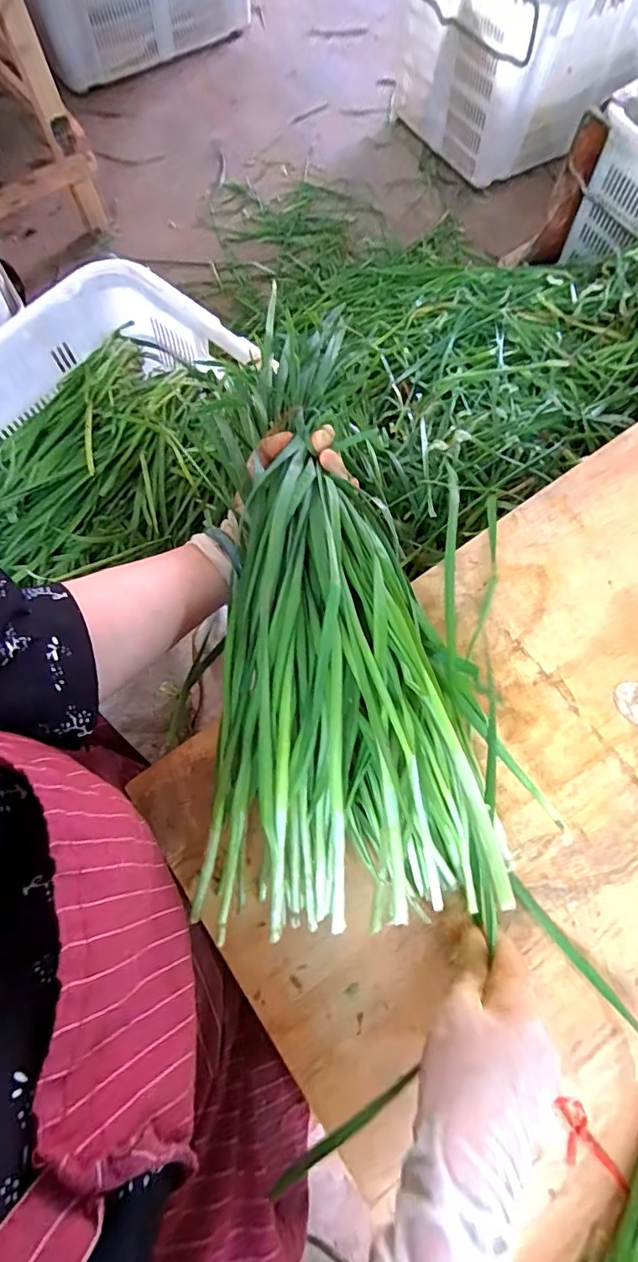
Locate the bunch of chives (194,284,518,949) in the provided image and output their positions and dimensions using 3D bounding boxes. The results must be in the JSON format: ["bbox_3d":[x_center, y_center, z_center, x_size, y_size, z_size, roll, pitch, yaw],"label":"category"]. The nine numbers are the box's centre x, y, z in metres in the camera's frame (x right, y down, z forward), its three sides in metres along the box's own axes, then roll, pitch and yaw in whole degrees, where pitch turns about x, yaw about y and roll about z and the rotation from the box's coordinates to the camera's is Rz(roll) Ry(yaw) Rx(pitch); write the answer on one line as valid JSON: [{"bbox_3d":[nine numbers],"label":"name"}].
[{"bbox_3d":[-0.010,-0.046,0.365,0.179,0.122,0.474,-9,70,-6],"label":"bunch of chives"}]

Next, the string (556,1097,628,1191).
[{"bbox_3d":[0.158,0.307,0.295,0.023,0.009,0.053,-29,74,-12],"label":"string"}]

